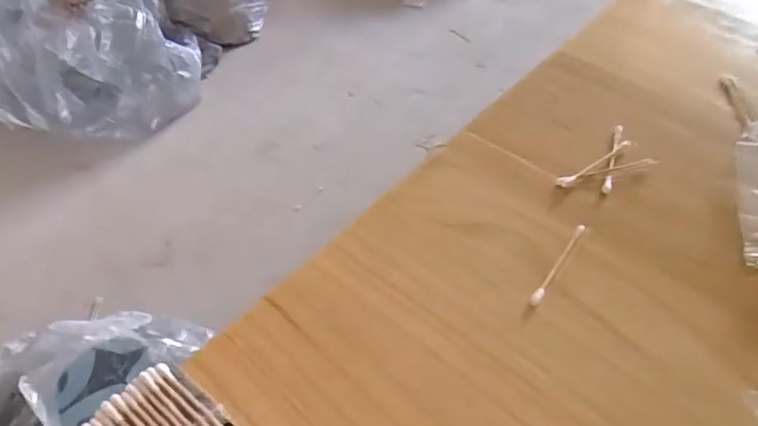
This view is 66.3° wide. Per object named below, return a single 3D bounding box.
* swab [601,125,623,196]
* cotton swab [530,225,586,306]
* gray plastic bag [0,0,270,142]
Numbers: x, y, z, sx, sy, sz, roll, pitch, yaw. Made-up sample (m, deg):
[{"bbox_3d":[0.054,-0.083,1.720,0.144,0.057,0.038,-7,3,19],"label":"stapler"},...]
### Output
[{"bbox_3d":[0.169,-0.040,0.419,0.006,0.007,0.074,17,49,15],"label":"swab"},{"bbox_3d":[0.107,0.029,0.345,0.006,0.004,0.067,29,53,24],"label":"cotton swab"},{"bbox_3d":[-0.592,-0.461,1.362,0.528,0.257,0.693,23,51,20],"label":"gray plastic bag"}]

